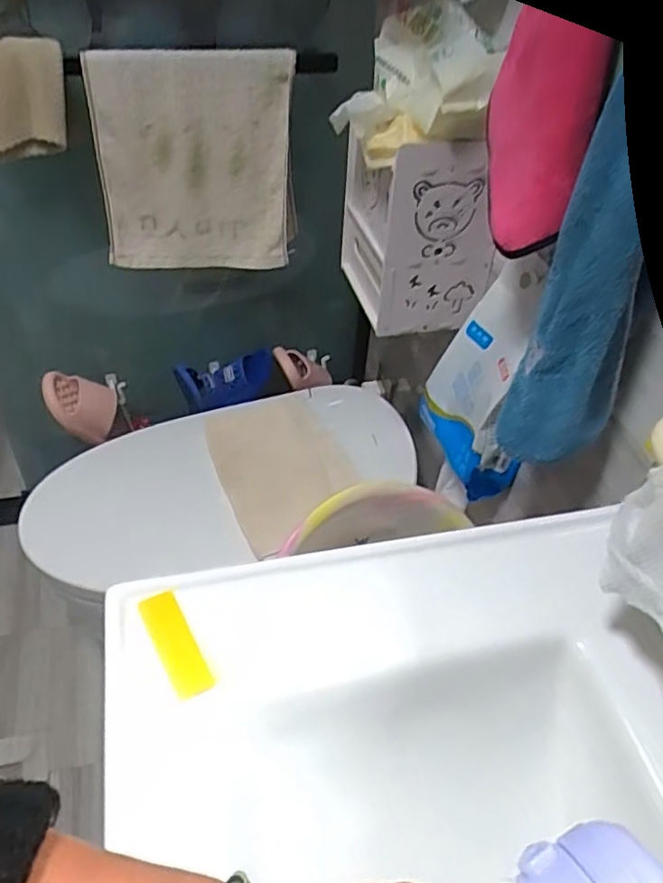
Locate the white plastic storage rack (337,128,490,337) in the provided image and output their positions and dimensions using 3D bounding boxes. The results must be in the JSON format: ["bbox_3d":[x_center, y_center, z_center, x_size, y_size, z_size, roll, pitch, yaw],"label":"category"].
[{"bbox_3d":[0.114,-0.300,0.889,0.150,0.242,0.205,-6,46,-11],"label":"white plastic storage rack"}]

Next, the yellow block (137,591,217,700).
[{"bbox_3d":[-0.117,0.151,0.498,0.027,0.009,0.084,-21,50,-24],"label":"yellow block"}]

